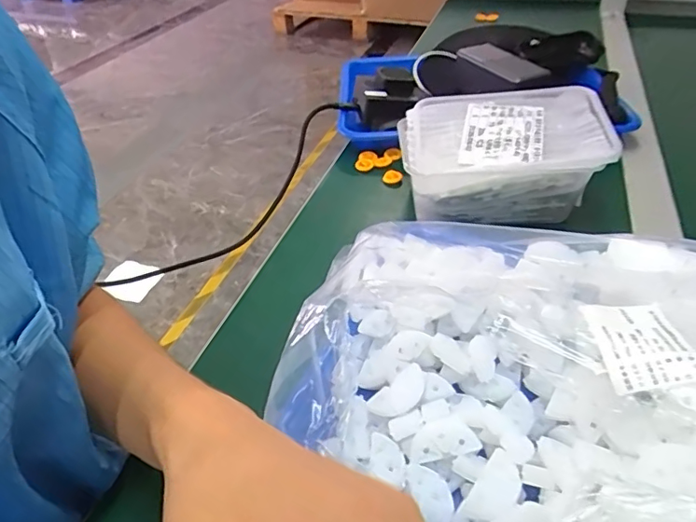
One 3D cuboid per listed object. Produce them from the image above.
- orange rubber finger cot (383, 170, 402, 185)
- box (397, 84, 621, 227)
[{"bbox_3d":[0.047,-0.088,0.550,0.020,0.013,0.008,11,41,16],"label":"orange rubber finger cot"},{"bbox_3d":[0.142,-0.102,0.494,0.180,0.074,0.129,-2,39,1],"label":"box"}]

